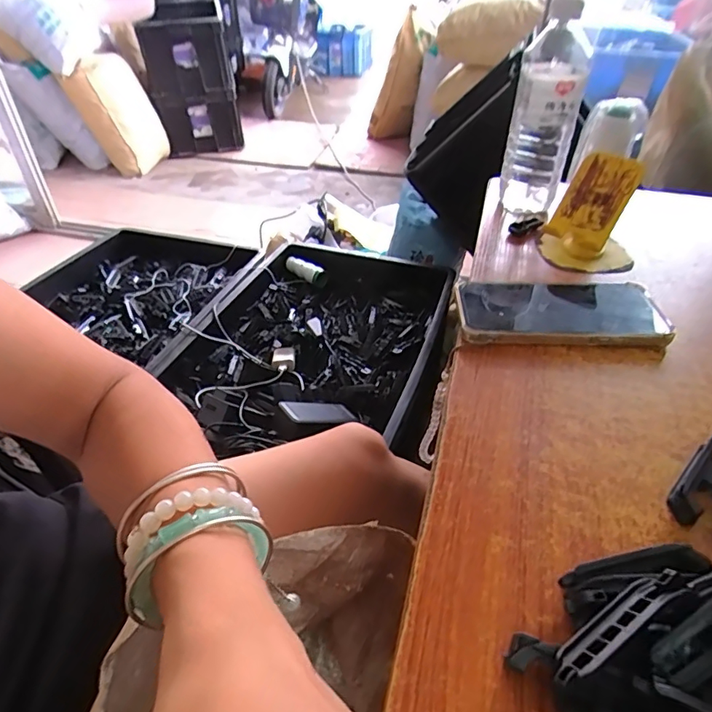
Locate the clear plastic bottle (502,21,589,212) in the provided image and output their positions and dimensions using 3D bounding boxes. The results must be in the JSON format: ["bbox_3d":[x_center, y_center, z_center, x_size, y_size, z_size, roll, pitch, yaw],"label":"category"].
[{"bbox_3d":[0.213,-0.257,0.567,0.073,0.188,0.072,11,40,13],"label":"clear plastic bottle"}]

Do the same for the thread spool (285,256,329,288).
[{"bbox_3d":[-0.115,-0.191,1.121,0.112,0.036,0.039,25,46,26],"label":"thread spool"}]

